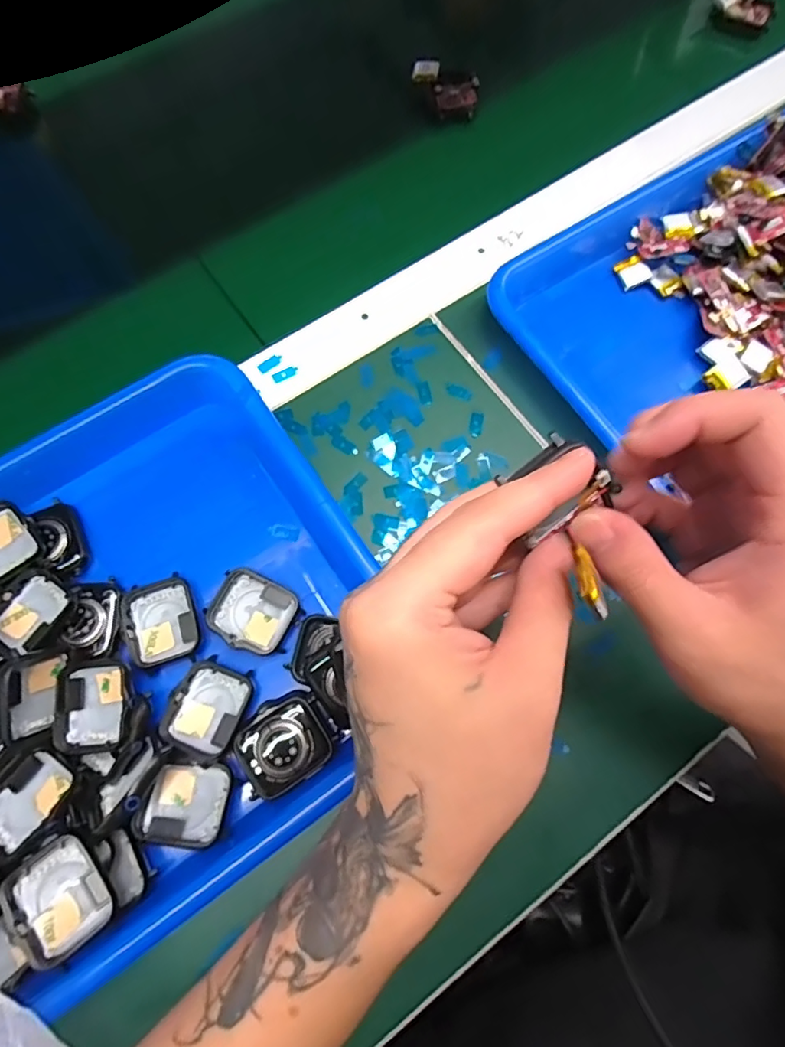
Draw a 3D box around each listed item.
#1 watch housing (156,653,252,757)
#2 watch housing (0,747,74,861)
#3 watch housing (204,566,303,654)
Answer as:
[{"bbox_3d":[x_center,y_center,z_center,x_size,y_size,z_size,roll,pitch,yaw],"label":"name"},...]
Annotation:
[{"bbox_3d":[-0.094,0.093,0.272,0.036,0.009,0.043,26,74,7],"label":"watch housing"},{"bbox_3d":[-0.171,0.129,0.249,0.035,0.013,0.040,32,59,17],"label":"watch housing"},{"bbox_3d":[-0.075,0.048,0.290,0.044,0.009,0.038,26,74,7],"label":"watch housing"}]

